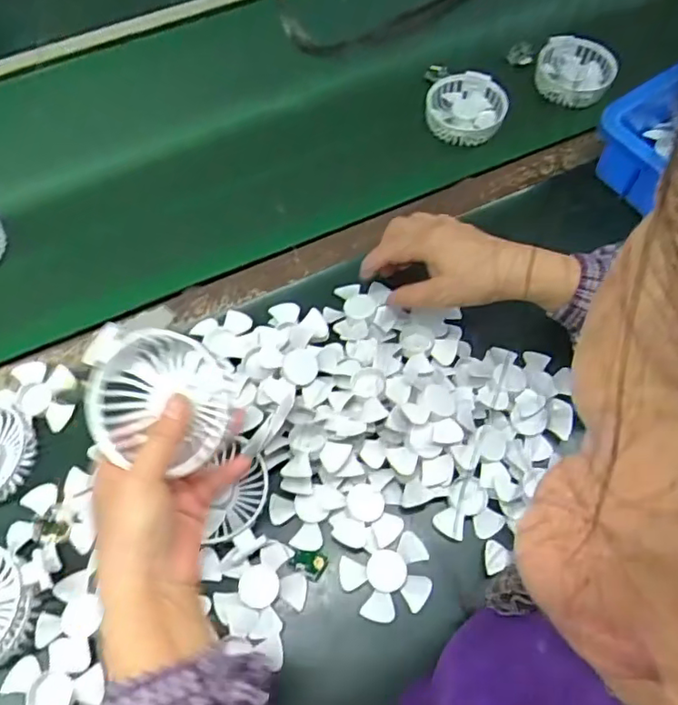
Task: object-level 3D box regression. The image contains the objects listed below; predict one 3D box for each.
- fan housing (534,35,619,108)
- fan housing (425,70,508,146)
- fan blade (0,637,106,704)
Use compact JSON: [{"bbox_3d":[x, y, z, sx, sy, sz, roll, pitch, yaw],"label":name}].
[{"bbox_3d":[0.280,-0.337,0.698,0.086,0.029,0.087,-1,63,3],"label":"fan housing"},{"bbox_3d":[0.148,-0.286,0.676,0.086,0.028,0.094,0,63,1],"label":"fan housing"},{"bbox_3d":[-0.206,0.249,0.425,0.070,0.011,0.067,0,63,1],"label":"fan blade"}]

